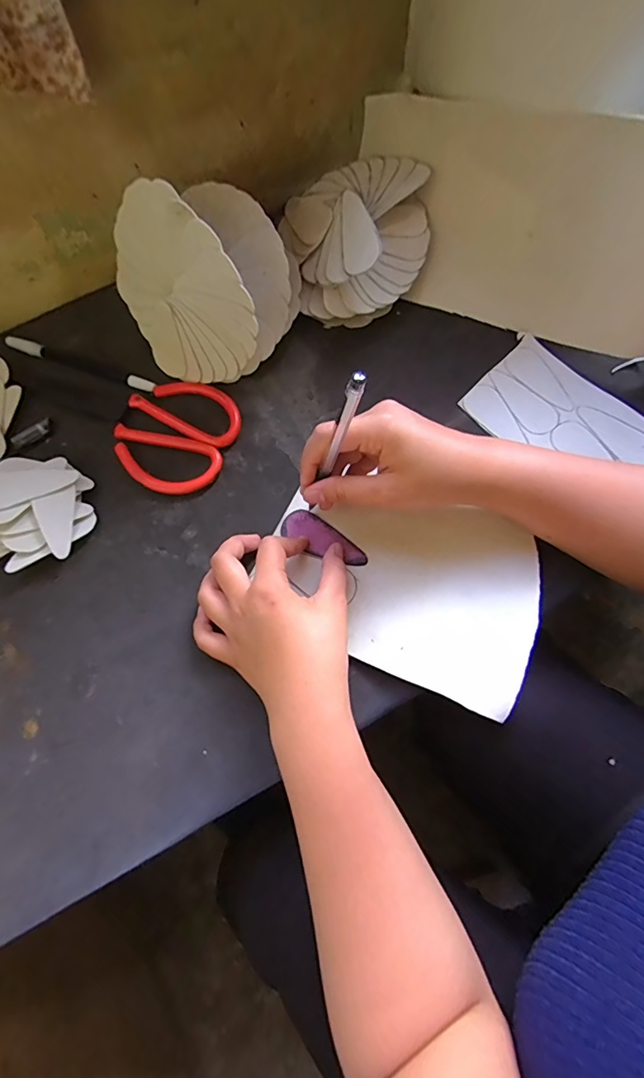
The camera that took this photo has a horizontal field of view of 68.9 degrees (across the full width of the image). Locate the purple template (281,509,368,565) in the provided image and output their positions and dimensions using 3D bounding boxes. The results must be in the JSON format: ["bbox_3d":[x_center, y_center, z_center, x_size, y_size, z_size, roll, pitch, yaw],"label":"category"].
[{"bbox_3d":[0.002,0.001,0.361,0.069,0.004,0.027,30,74,11],"label":"purple template"}]

